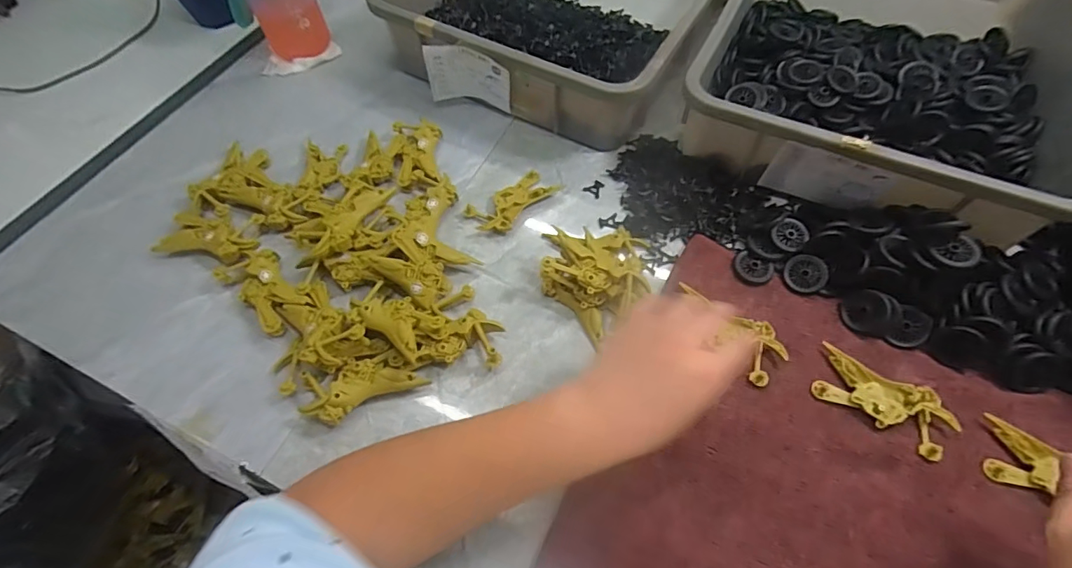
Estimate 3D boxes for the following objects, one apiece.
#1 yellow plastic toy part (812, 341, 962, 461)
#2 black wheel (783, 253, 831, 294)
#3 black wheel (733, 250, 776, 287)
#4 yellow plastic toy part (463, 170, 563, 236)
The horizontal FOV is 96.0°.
[{"bbox_3d":[0.284,0.096,0.398,0.100,0.010,0.054,26,64,17],"label":"yellow plastic toy part"},{"bbox_3d":[0.255,-0.009,0.456,0.036,0.007,0.036,-2,84,19],"label":"black wheel"},{"bbox_3d":[0.210,-0.015,0.467,0.037,0.006,0.033,33,66,20],"label":"black wheel"},{"bbox_3d":[-0.021,-0.088,0.519,0.102,0.014,0.046,-35,64,-17],"label":"yellow plastic toy part"}]

